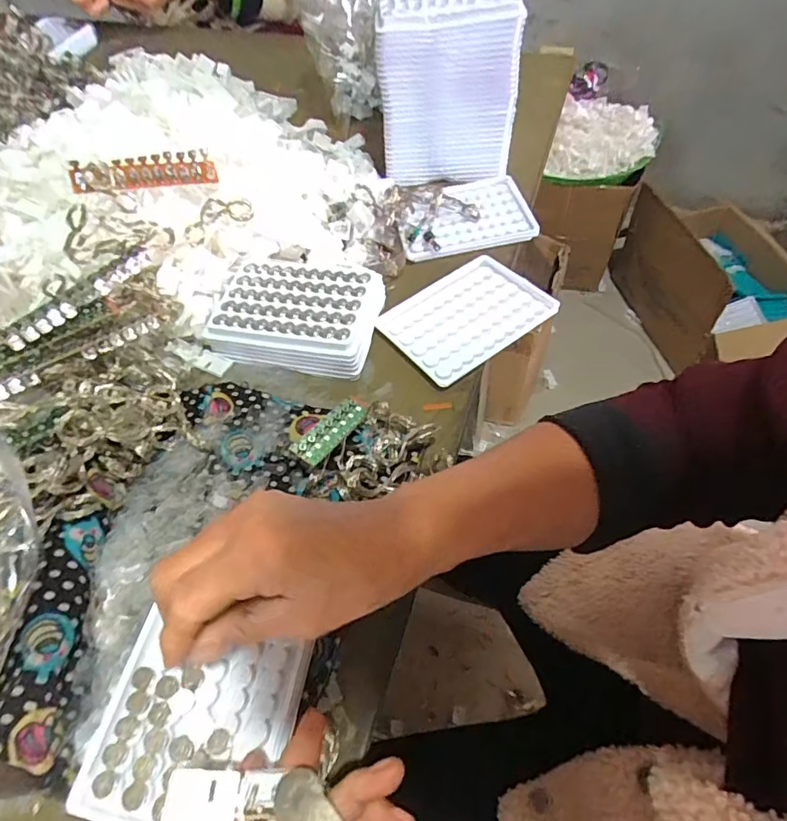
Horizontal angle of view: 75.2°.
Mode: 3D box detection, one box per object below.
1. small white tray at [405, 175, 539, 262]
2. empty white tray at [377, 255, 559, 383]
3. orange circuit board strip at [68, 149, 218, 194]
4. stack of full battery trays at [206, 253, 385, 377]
[{"bbox_3d":[0.069,-0.199,0.515,0.125,0.018,0.099,-10,56,-2],"label":"small white tray"},{"bbox_3d":[0.061,-0.082,0.441,0.129,0.010,0.094,-34,60,-18],"label":"empty white tray"},{"bbox_3d":[-0.207,-0.200,0.428,0.111,0.020,0.024,-22,55,-29],"label":"orange circuit board strip"},{"bbox_3d":[-0.081,-0.085,0.437,0.140,0.032,0.096,8,57,10],"label":"stack of full battery trays"}]

